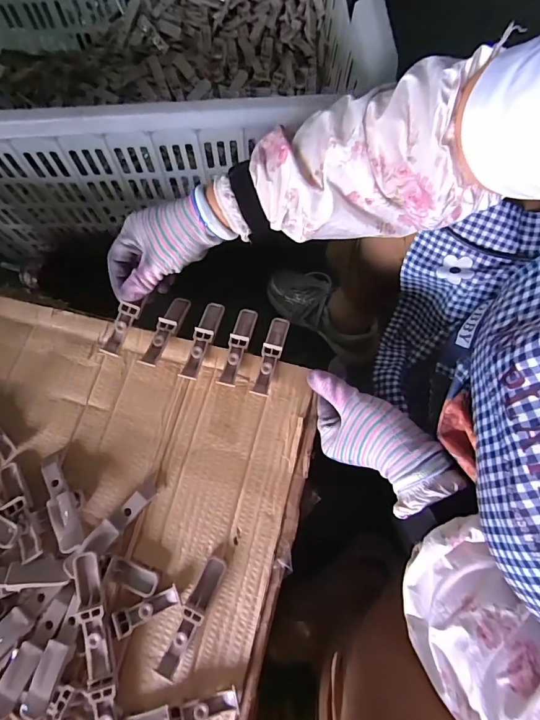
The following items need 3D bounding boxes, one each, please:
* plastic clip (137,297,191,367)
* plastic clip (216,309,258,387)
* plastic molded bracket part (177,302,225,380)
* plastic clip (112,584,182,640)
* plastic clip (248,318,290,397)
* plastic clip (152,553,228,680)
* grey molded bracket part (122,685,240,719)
[{"bbox_3d":[-0.115,-0.034,0.444,0.024,0.017,0.101,16,52,4],"label":"plastic clip"},{"bbox_3d":[-0.035,-0.015,0.439,0.021,0.021,0.098,13,57,3],"label":"plastic clip"},{"bbox_3d":[-0.075,-0.022,0.441,0.022,0.022,0.100,13,57,3],"label":"plastic molded bracket part"},{"bbox_3d":[-0.109,0.221,0.352,0.058,0.008,0.020,-25,75,-8],"label":"plastic clip"},{"bbox_3d":[0.001,-0.005,0.435,0.021,0.020,0.098,14,57,4],"label":"plastic clip"},{"bbox_3d":[-0.068,0.225,0.350,0.019,0.011,0.100,24,74,6],"label":"plastic clip"},{"bbox_3d":[-0.074,0.295,0.328,0.096,0.010,0.019,-12,73,-5],"label":"grey molded bracket part"}]

